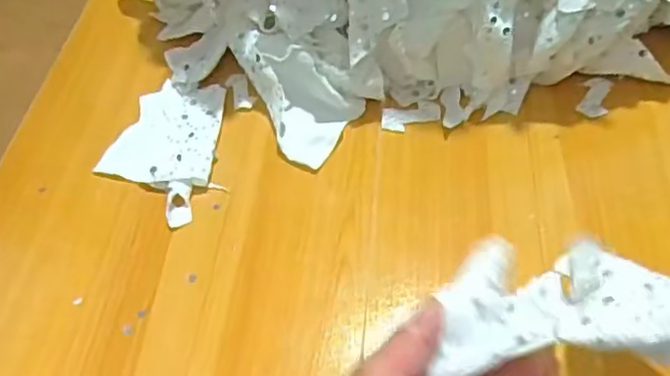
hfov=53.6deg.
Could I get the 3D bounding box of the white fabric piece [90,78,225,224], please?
[{"bbox_3d":[-0.133,-0.030,0.512,0.092,0.010,0.138,-6,51,-1],"label":"white fabric piece"}]

